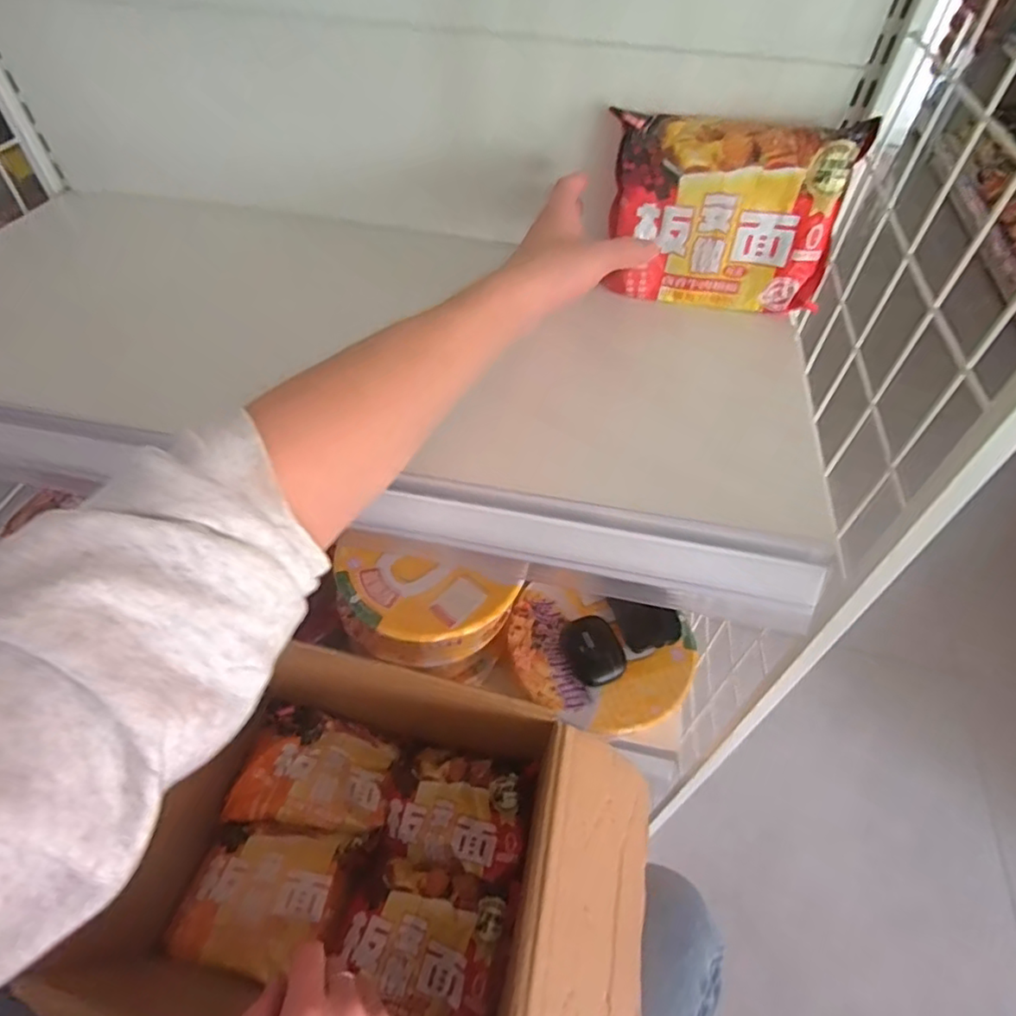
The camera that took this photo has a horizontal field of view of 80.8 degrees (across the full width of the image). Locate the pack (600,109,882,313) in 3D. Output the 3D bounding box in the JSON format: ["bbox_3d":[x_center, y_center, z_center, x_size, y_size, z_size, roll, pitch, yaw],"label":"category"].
[{"bbox_3d":[0.164,-0.226,0.462,0.168,0.126,0.048,11,39,6],"label":"pack"}]

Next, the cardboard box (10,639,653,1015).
[{"bbox_3d":[-0.102,0.288,0.464,0.401,0.211,0.251,14,52,10],"label":"cardboard box"}]

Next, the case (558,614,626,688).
[{"bbox_3d":[0.074,0.122,0.514,0.045,0.023,0.059,-18,54,-15],"label":"case"}]

